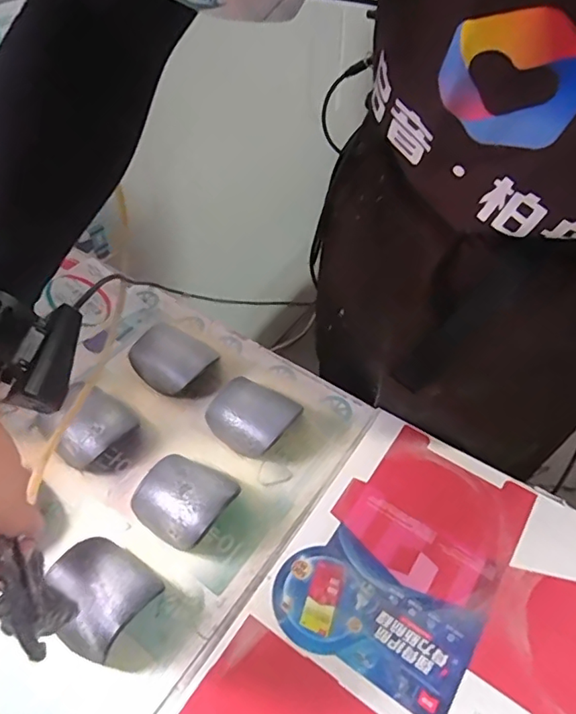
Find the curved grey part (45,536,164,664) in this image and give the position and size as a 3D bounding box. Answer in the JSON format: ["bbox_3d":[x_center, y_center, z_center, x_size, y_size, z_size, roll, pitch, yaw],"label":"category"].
[{"bbox_3d":[-0.165,0.209,0.460,0.086,0.040,0.081,29,55,23],"label":"curved grey part"}]

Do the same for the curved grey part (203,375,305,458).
[{"bbox_3d":[-0.040,0.068,0.580,0.092,0.040,0.078,31,56,24],"label":"curved grey part"}]

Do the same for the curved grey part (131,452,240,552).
[{"bbox_3d":[-0.099,0.140,0.516,0.085,0.042,0.078,29,55,22],"label":"curved grey part"}]

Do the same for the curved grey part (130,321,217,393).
[{"bbox_3d":[-0.136,0.006,0.627,0.088,0.048,0.075,32,56,25],"label":"curved grey part"}]

